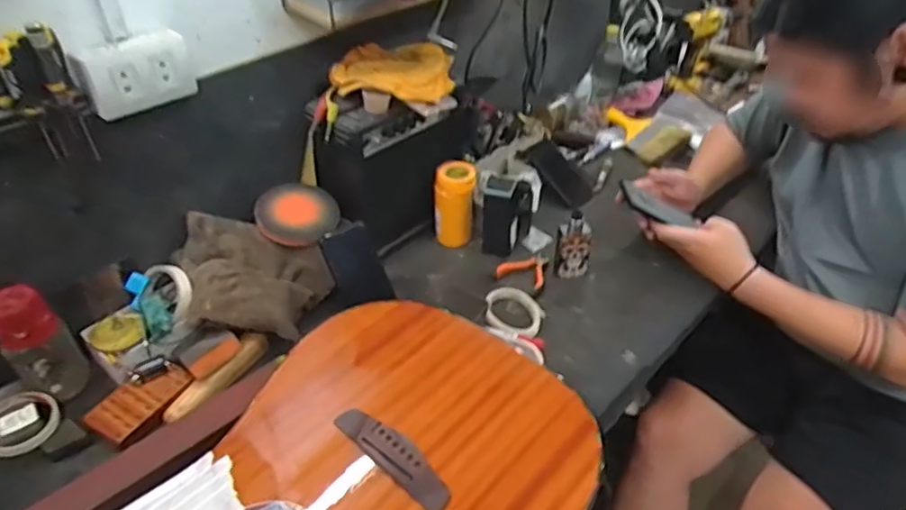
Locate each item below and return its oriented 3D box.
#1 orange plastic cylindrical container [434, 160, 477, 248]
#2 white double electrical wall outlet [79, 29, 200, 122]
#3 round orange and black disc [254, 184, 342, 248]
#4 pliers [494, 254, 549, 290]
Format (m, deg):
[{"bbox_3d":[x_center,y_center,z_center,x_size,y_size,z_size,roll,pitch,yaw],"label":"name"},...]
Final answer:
[{"bbox_3d":[0.004,-0.089,1.064,0.073,0.136,0.055,-5,38,-3],"label":"orange plastic cylindrical container"},{"bbox_3d":[-0.380,-0.220,0.747,0.127,0.079,0.035,-29,45,-31],"label":"white double electrical wall outlet"},{"bbox_3d":[-0.240,-0.063,0.942,0.122,0.023,0.098,1,80,-12],"label":"round orange and black disc"},{"bbox_3d":[0.118,0.023,1.030,0.082,0.011,0.083,11,40,16],"label":"pliers"}]

